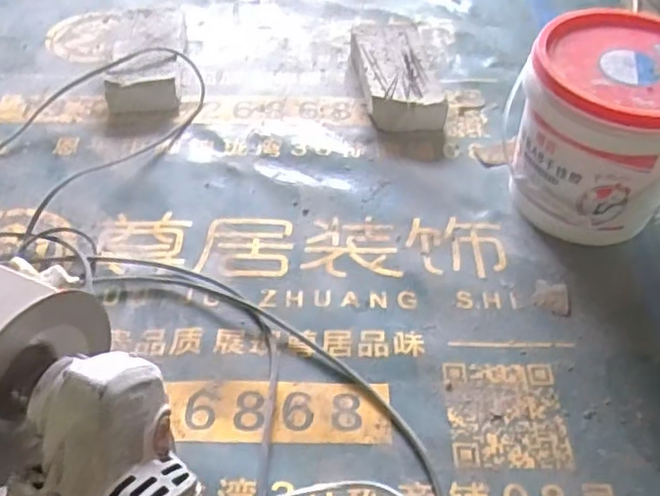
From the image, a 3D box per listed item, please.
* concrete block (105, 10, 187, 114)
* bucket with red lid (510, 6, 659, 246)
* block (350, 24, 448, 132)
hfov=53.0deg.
[{"bbox_3d":[-0.283,-0.296,1.035,0.110,0.049,0.228,-1,49,-2],"label":"concrete block"},{"bbox_3d":[0.330,-0.134,0.795,0.188,0.210,0.203,1,49,-1],"label":"bucket with red lid"},{"bbox_3d":[0.101,-0.267,1.012,0.116,0.051,0.246,-5,49,-6],"label":"block"}]

